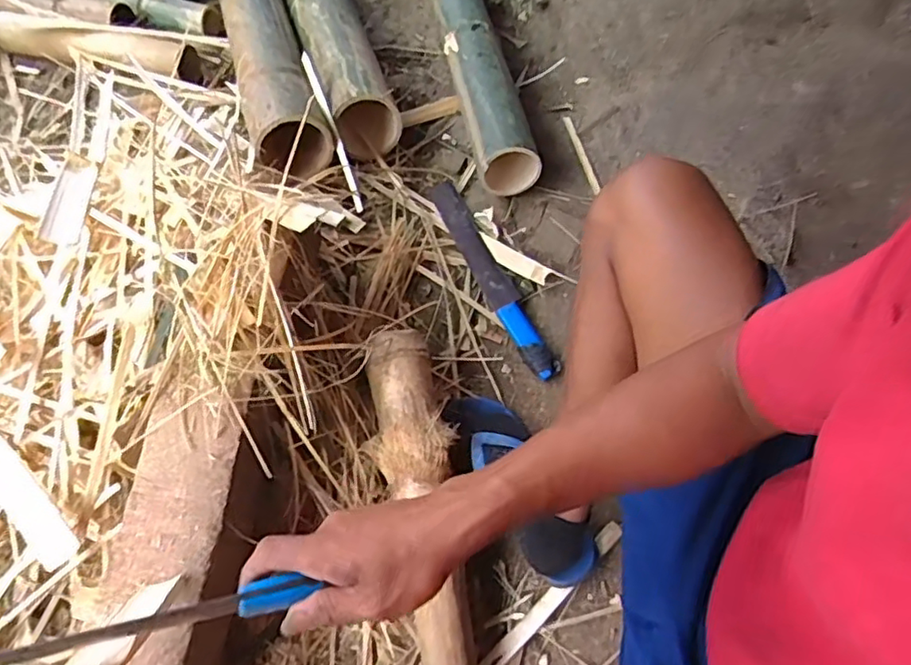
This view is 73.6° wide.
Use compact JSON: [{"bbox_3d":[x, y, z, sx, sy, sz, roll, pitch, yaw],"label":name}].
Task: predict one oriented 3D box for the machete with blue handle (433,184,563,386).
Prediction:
[{"bbox_3d":[0.051,-0.094,0.937,0.047,0.021,0.366,-20,64,-13],"label":"machete with blue handle"}]

